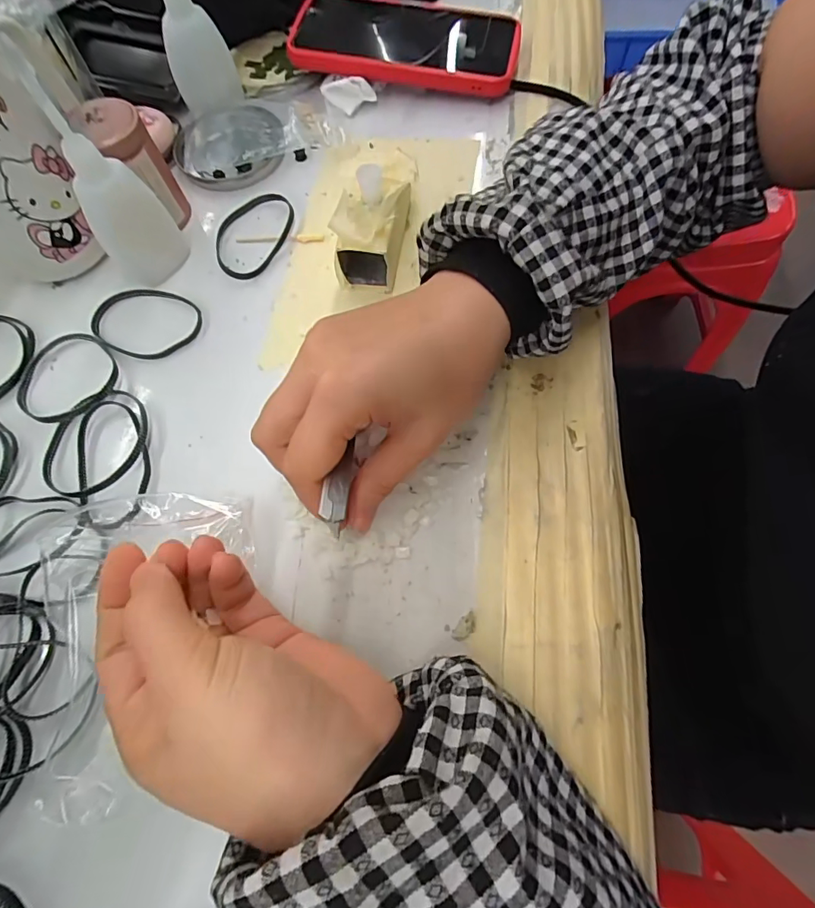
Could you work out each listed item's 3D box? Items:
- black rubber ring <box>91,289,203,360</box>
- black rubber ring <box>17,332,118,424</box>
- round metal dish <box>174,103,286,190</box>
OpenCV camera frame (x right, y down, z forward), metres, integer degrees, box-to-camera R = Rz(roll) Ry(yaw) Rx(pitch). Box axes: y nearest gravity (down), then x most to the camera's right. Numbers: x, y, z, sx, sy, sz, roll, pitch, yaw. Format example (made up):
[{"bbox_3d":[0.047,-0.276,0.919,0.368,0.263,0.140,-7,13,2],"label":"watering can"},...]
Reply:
[{"bbox_3d":[-0.161,-0.081,0.286,0.069,0.004,0.050,20,69,13],"label":"black rubber ring"},{"bbox_3d":[-0.201,-0.044,0.273,0.057,0.007,0.065,-32,63,-11],"label":"black rubber ring"},{"bbox_3d":[-0.130,-0.226,0.338,0.076,0.011,0.084,-22,66,-6],"label":"round metal dish"}]

